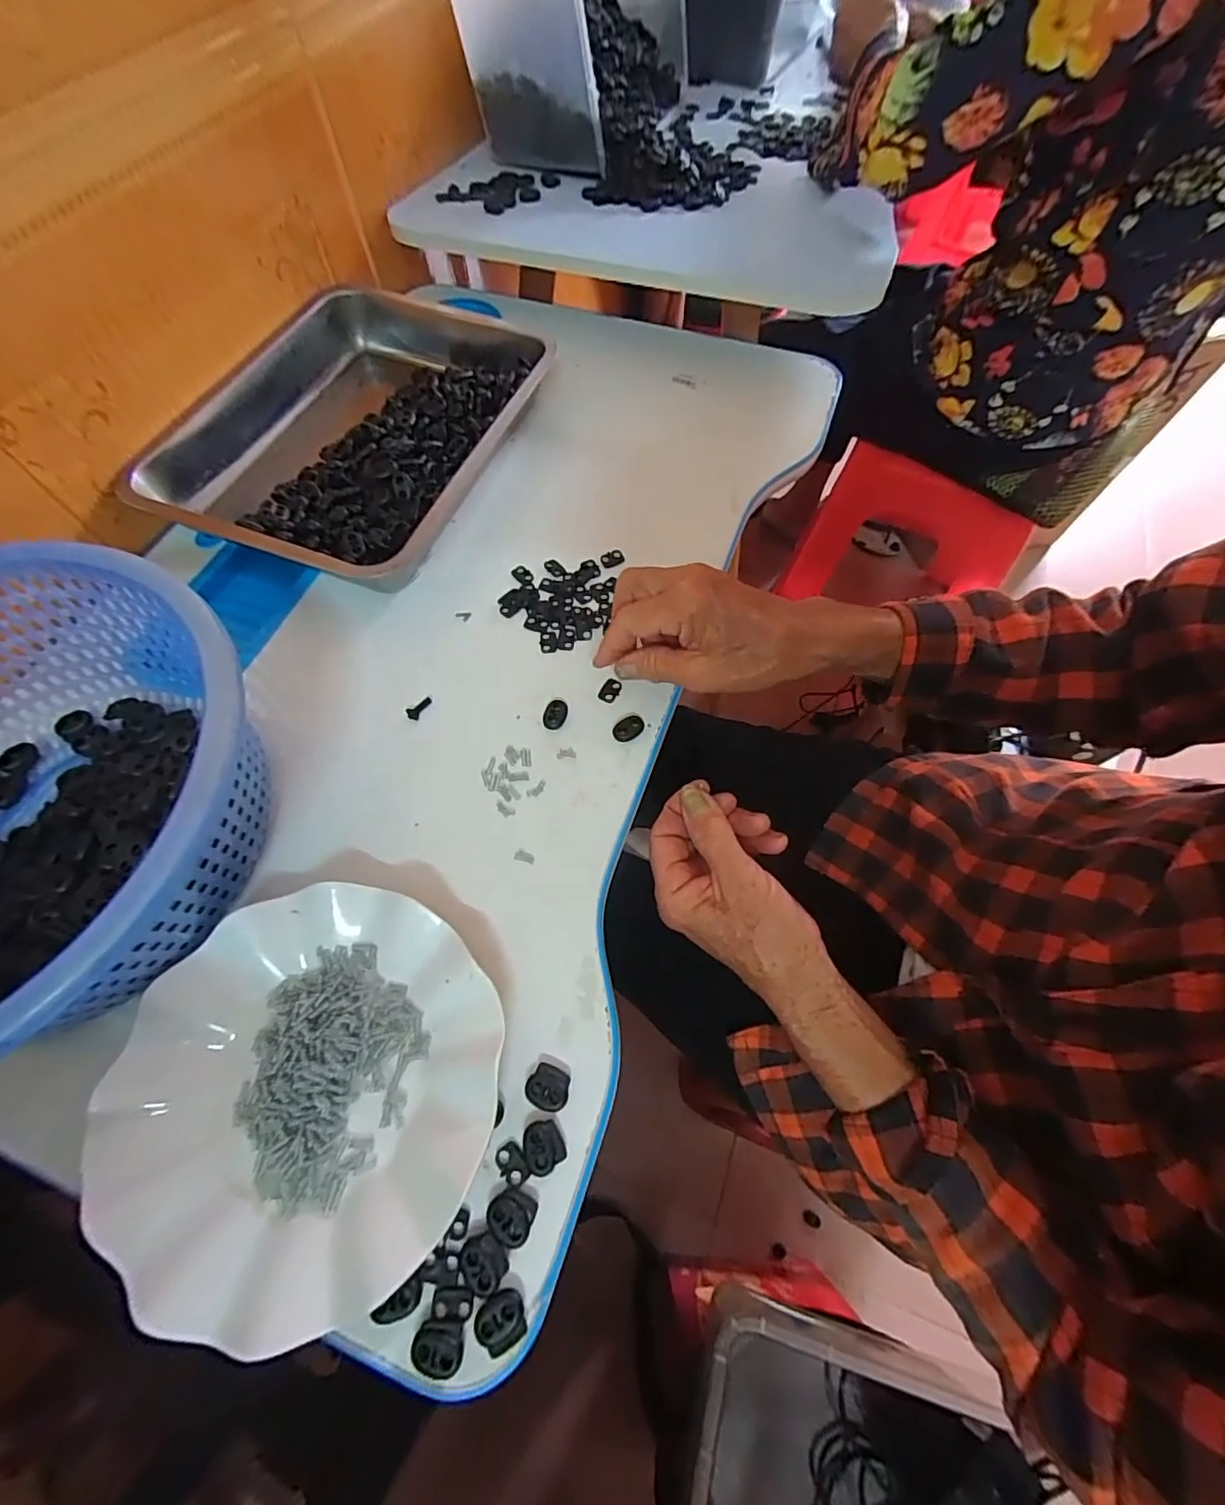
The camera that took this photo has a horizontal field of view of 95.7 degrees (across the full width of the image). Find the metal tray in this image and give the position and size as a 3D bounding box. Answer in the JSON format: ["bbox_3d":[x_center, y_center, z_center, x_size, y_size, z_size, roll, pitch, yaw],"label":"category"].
[{"bbox_3d":[-0.206,-0.273,0.469,0.249,0.048,0.319,19,66,10],"label":"metal tray"}]

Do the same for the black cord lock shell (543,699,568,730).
[{"bbox_3d":[-0.038,-0.026,0.372,0.016,0.004,0.022,8,65,5],"label":"black cord lock shell"}]

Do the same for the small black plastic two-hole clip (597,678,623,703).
[{"bbox_3d":[-0.002,-0.043,0.380,0.013,0.004,0.017,21,67,11],"label":"small black plastic two-hole clip"}]

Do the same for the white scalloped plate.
[{"bbox_3d":[-0.148,0.161,0.272,0.178,0.023,0.177,0,64,1],"label":"white scalloped plate"}]

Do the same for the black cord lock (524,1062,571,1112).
[{"bbox_3d":[-0.032,0.167,0.277,0.021,0.004,0.019,18,66,9],"label":"black cord lock"}]

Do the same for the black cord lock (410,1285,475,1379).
[{"bbox_3d":[-0.073,0.248,0.238,0.021,0.004,0.027,7,65,4],"label":"black cord lock"}]

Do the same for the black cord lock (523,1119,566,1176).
[{"bbox_3d":[-0.034,0.189,0.267,0.018,0.004,0.021,-25,67,-11],"label":"black cord lock"}]

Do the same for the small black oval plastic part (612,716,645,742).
[{"bbox_3d":[0.010,-0.016,0.367,0.022,0.004,0.016,-26,67,-11],"label":"small black oval plastic part"}]

